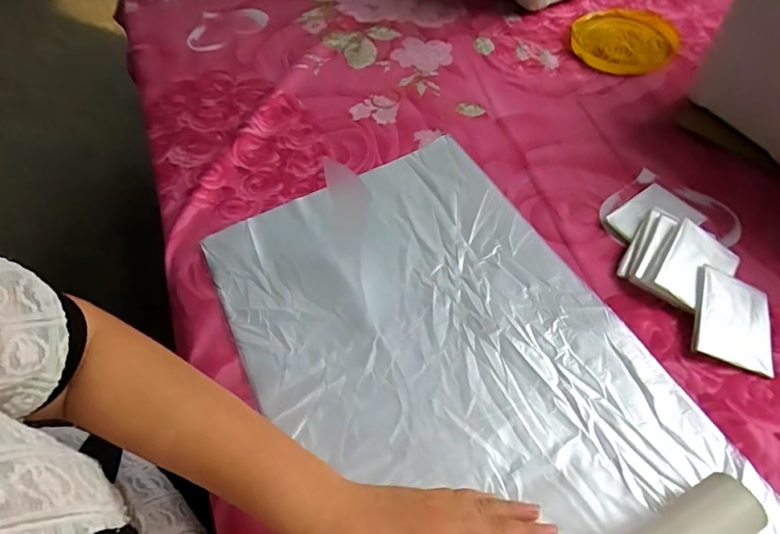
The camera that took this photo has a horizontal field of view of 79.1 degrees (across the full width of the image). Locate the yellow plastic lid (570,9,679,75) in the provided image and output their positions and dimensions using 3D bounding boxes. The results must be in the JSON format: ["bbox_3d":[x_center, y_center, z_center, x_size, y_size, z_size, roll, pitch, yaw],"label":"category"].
[{"bbox_3d":[0.322,-0.314,0.649,0.135,0.024,0.129,-1,56,2],"label":"yellow plastic lid"}]

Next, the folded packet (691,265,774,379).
[{"bbox_3d":[0.291,0.045,0.402,0.060,0.008,0.083,17,66,4],"label":"folded packet"}]

